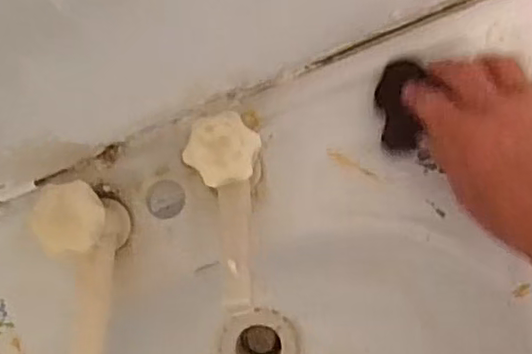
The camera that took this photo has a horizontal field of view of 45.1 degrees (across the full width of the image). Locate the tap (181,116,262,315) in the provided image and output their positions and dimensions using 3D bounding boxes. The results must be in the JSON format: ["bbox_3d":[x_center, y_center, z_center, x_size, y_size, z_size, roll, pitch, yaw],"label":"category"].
[{"bbox_3d":[-0.022,0.021,0.420,0.047,0.075,0.125,-7,86,1],"label":"tap"}]

